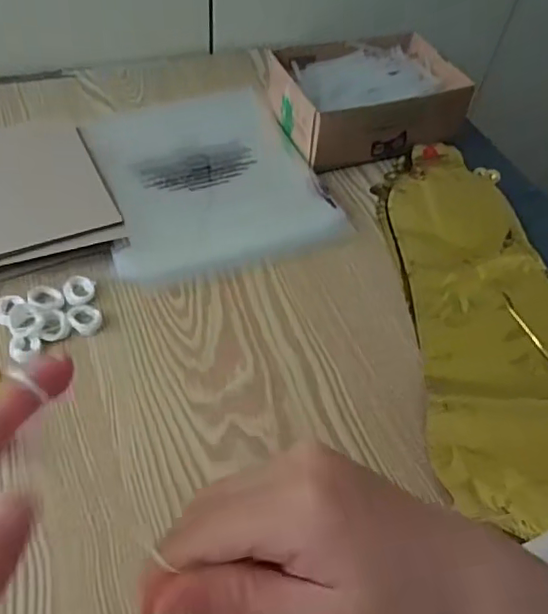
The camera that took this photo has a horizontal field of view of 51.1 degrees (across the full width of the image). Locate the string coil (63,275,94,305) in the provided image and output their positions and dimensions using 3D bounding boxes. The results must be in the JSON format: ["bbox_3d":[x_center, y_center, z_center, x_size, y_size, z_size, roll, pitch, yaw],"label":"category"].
[{"bbox_3d":[-0.157,-0.014,0.462,0.024,0.004,0.030,-9,54,-13],"label":"string coil"}]

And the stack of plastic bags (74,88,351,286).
[{"bbox_3d":[-0.067,-0.130,0.559,0.198,0.015,0.229,-14,55,-16],"label":"stack of plastic bags"}]

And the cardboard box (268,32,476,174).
[{"bbox_3d":[0.099,-0.223,0.612,0.192,0.061,0.140,-16,56,-18],"label":"cardboard box"}]

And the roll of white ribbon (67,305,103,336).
[{"bbox_3d":[-0.147,0.009,0.446,0.027,0.007,0.022,32,56,18],"label":"roll of white ribbon"}]

